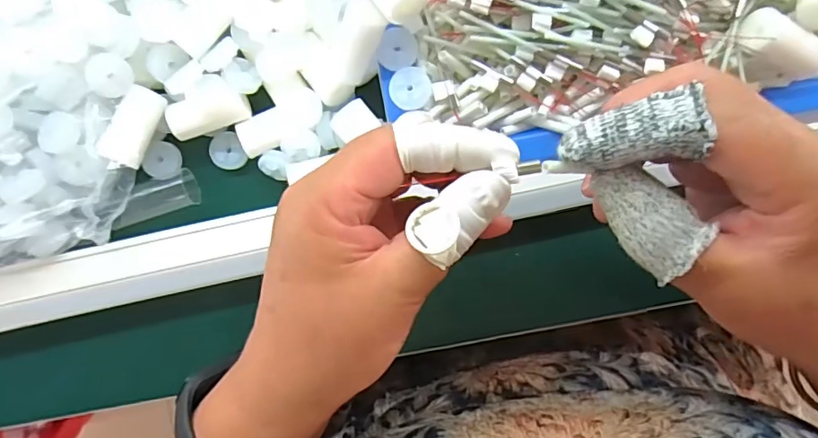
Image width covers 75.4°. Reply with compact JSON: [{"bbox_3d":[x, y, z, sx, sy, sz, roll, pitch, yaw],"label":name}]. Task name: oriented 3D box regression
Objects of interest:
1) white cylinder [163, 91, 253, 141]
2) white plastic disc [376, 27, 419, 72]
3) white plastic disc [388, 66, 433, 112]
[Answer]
[{"bbox_3d":[-0.107,-0.056,0.281,0.040,0.018,0.017,-18,91,1],"label":"white cylinder"},{"bbox_3d":[-0.006,-0.086,0.268,0.021,0.006,0.020,0,92,1],"label":"white plastic disc"},{"bbox_3d":[0.001,-0.065,0.263,0.021,0.004,0.021,0,92,1],"label":"white plastic disc"}]

